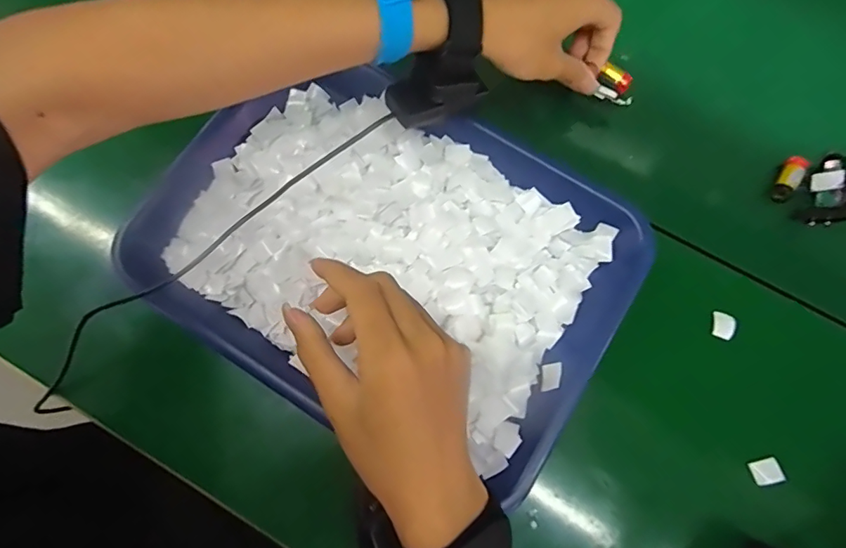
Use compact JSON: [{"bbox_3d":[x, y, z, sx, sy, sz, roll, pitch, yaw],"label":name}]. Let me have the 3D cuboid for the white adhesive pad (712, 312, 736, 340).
[{"bbox_3d":[0.231,0.040,0.364,0.016,0.004,0.019,15,79,4],"label":"white adhesive pad"}]

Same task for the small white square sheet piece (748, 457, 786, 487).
[{"bbox_3d":[0.246,0.142,0.339,0.023,0.009,0.015,-13,79,-1],"label":"small white square sheet piece"}]

